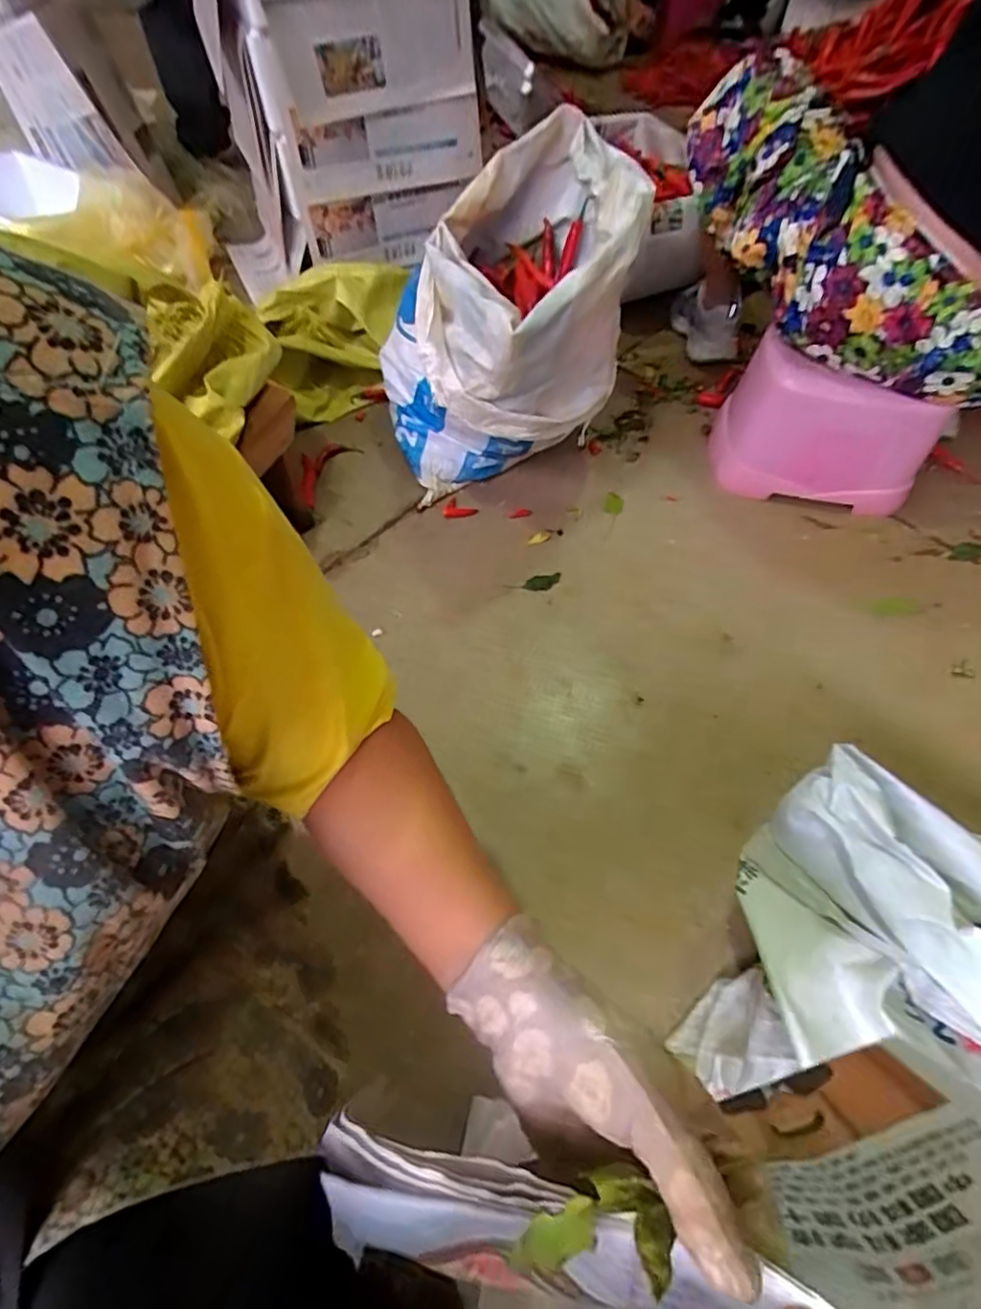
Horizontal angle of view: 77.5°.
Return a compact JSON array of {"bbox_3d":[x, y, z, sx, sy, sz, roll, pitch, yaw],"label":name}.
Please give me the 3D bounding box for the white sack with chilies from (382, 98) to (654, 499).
[{"bbox_3d":[0.014,-0.497,0.954,0.363,0.409,0.423,15,61,7],"label":"white sack with chilies"}]

